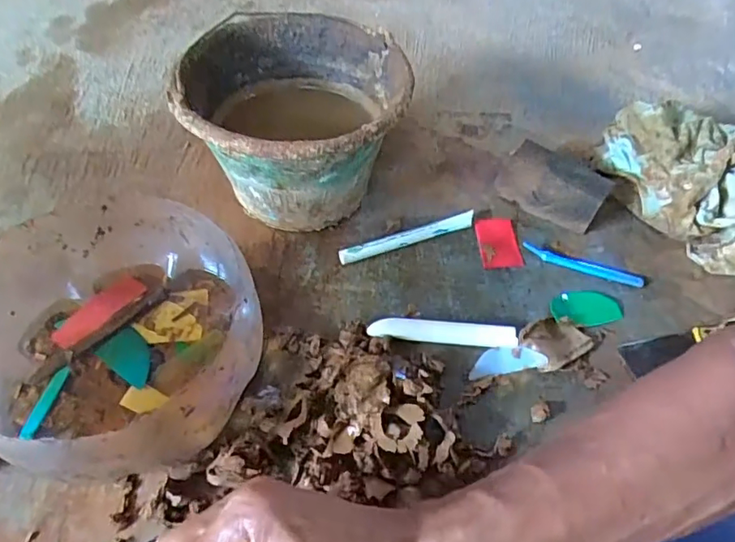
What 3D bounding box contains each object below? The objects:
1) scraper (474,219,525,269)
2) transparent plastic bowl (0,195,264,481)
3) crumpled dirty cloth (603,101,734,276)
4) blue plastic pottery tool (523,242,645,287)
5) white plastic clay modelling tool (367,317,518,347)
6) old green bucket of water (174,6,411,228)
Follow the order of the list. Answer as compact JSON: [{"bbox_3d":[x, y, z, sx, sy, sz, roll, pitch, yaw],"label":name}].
[{"bbox_3d":[0.154,-0.035,0.644,0.047,0.006,0.071,-4,57,-1],"label":"scraper"},{"bbox_3d":[-0.223,0.063,0.486,0.239,0.123,0.245,1,51,-1],"label":"transparent plastic bowl"},{"bbox_3d":[0.395,-0.110,0.661,0.159,0.076,0.253,-12,52,-11],"label":"crumpled dirty cloth"},{"bbox_3d":[0.246,-0.007,0.621,0.134,0.008,0.020,16,52,11],"label":"blue plastic pottery tool"},{"bbox_3d":[0.076,0.063,0.557,0.147,0.024,0.021,5,51,2],"label":"white plastic clay modelling tool"},{"bbox_3d":[-0.083,-0.162,0.643,0.238,0.171,0.257,1,51,-1],"label":"old green bucket of water"}]

